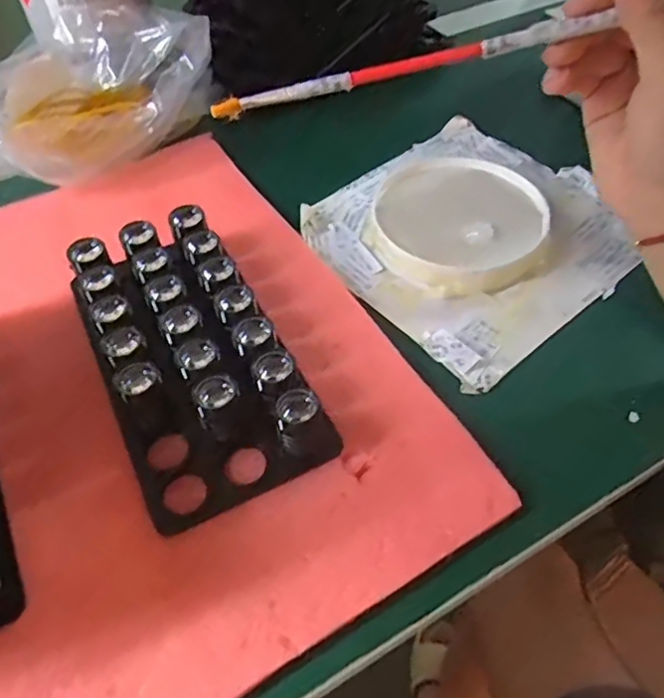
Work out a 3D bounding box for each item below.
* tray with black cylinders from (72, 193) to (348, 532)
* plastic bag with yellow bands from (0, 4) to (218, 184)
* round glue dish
[{"bbox_3d":[-0.078,-0.002,0.333,0.100,0.036,0.182,-22,54,-15],"label":"tray with black cylinders"},{"bbox_3d":[-0.172,-0.186,0.453,0.173,0.081,0.102,-14,52,-9],"label":"plastic bag with yellow bands"},{"bbox_3d":[0.086,-0.092,0.422,0.121,0.020,0.129,-1,51,1],"label":"round glue dish"}]

